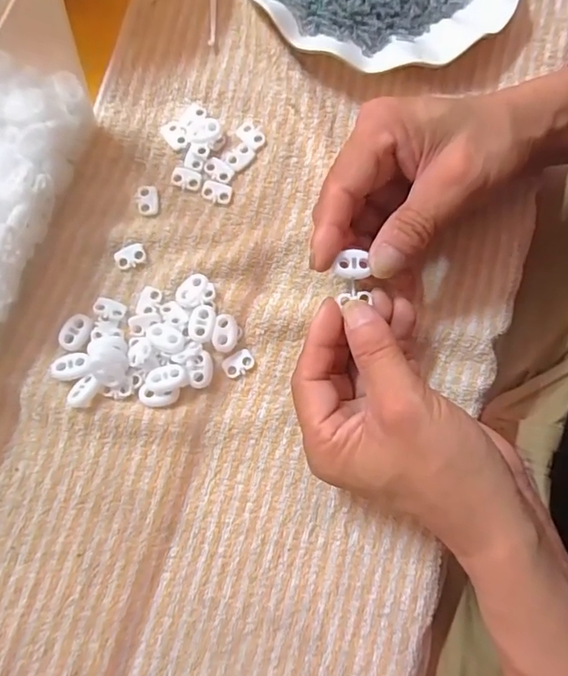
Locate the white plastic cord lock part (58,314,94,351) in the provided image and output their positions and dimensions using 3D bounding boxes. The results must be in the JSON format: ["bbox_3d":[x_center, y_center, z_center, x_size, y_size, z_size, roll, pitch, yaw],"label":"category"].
[{"bbox_3d":[-0.121,-0.003,0.301,0.016,0.006,0.022,31,81,5],"label":"white plastic cord lock part"}]

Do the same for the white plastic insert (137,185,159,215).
[{"bbox_3d":[-0.084,-0.086,0.318,0.013,0.005,0.020,-6,80,-1],"label":"white plastic insert"}]

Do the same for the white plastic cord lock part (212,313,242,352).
[{"bbox_3d":[-0.033,-0.003,0.301,0.016,0.007,0.022,7,80,1],"label":"white plastic cord lock part"}]

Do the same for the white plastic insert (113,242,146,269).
[{"bbox_3d":[-0.093,-0.049,0.311,0.018,0.004,0.013,-21,81,-4],"label":"white plastic insert"}]

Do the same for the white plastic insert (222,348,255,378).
[{"bbox_3d":[-0.027,0.015,0.302,0.019,0.004,0.013,-35,82,-6],"label":"white plastic insert"}]

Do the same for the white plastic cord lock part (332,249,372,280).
[{"bbox_3d":[0.035,-0.037,0.266,0.017,0.004,0.015,-4,80,-1],"label":"white plastic cord lock part"}]

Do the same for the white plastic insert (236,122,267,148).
[{"bbox_3d":[-0.021,-0.129,0.327,0.019,0.004,0.012,40,82,6],"label":"white plastic insert"}]

